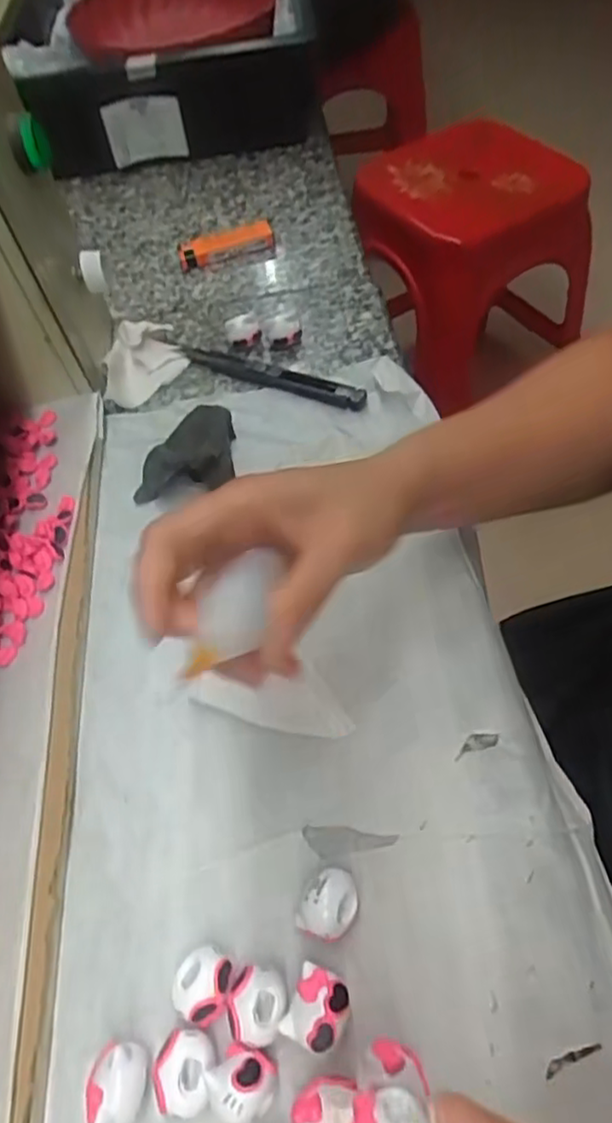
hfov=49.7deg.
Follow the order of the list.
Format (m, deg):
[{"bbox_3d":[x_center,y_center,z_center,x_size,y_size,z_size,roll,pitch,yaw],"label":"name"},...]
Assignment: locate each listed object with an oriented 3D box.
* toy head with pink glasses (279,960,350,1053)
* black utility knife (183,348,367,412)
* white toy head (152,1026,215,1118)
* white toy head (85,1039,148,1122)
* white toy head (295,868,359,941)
[{"bbox_3d":[0.004,0.166,0.245,0.021,0.017,0.024,19,60,18],"label":"toy head with pink glasses"},{"bbox_3d":[-0.024,-0.125,0.444,0.138,0.015,0.016,20,61,19],"label":"black utility knife"},{"bbox_3d":[-0.044,0.186,0.242,0.020,0.018,0.024,5,57,10],"label":"white toy head"},{"bbox_3d":[-0.068,0.190,0.241,0.020,0.017,0.025,2,57,8],"label":"white toy head"},{"bbox_3d":[0.009,0.138,0.266,0.022,0.018,0.026,13,59,15],"label":"white toy head"}]

